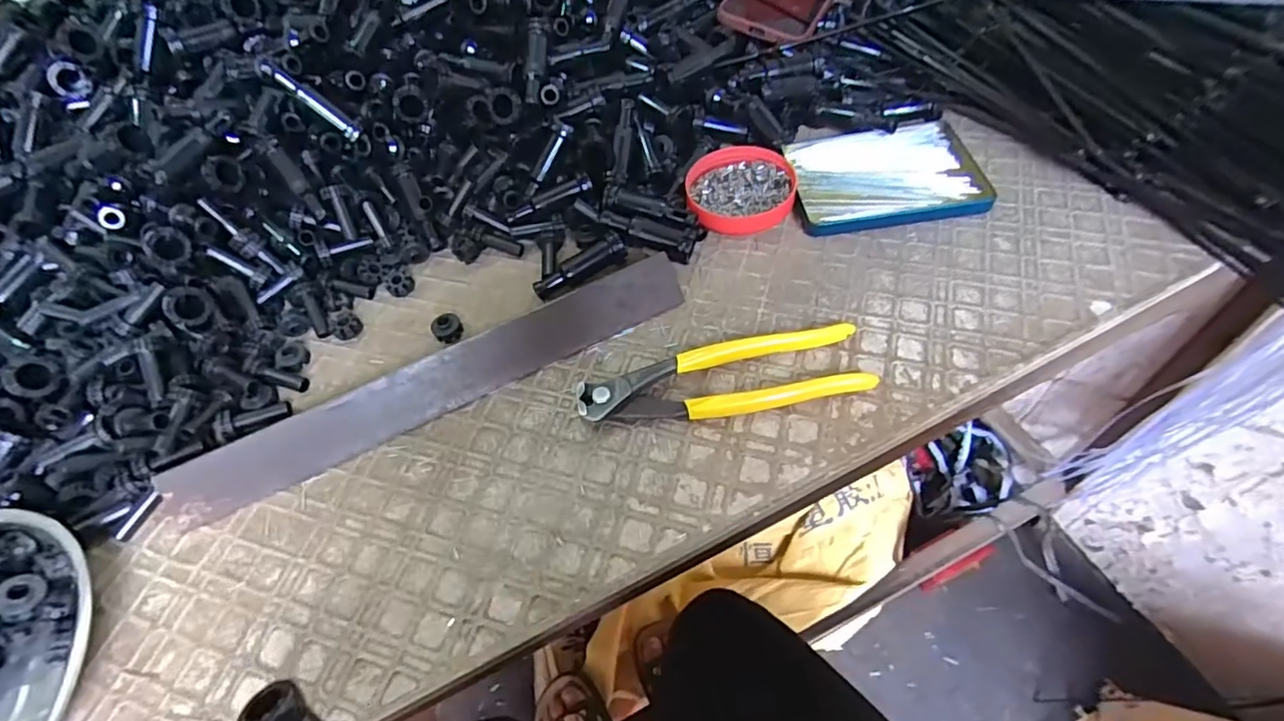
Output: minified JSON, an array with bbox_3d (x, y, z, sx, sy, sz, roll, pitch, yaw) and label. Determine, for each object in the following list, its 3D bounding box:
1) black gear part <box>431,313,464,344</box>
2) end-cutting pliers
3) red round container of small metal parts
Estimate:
[{"bbox_3d":[-0.128,-0.021,0.405,0.018,0.012,0.016,-36,58,-18],"label":"black gear part"},{"bbox_3d":[0.047,0.008,0.360,0.166,0.011,0.052,-12,54,-2],"label":"end-cutting pliers"},{"bbox_3d":[0.071,-0.125,0.445,0.078,0.015,0.071,-2,57,3],"label":"red round container of small metal parts"}]

